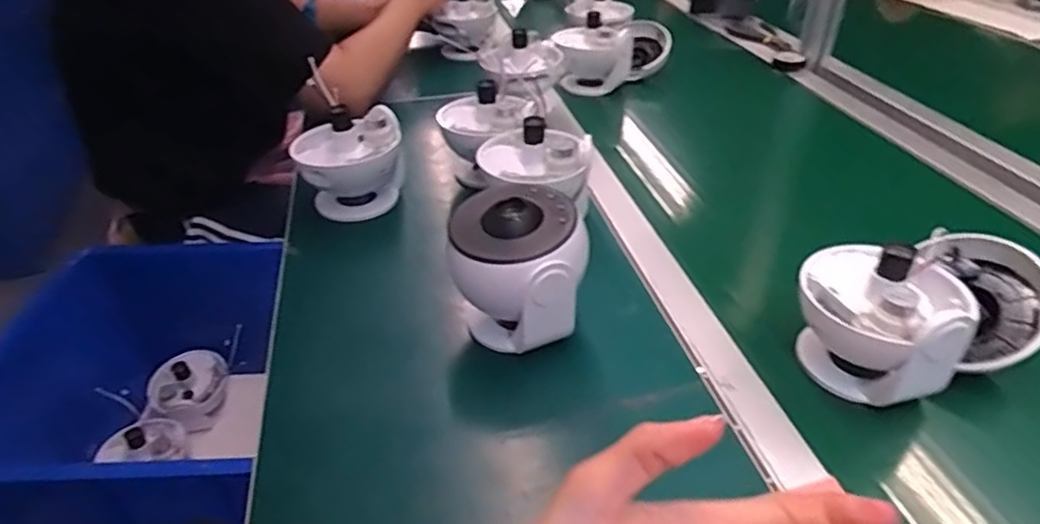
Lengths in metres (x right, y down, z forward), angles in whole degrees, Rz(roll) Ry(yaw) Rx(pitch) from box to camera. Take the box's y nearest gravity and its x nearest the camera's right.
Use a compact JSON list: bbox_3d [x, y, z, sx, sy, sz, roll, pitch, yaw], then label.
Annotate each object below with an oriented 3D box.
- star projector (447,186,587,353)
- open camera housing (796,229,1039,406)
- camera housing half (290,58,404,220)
[{"bbox_3d":[-0.002,0.009,0.543,0.112,0.115,0.100,2,33,1],"label":"star projector"},{"bbox_3d":[0.323,0.038,0.513,0.177,0.105,0.114,-8,34,-14],"label":"open camera housing"},{"bbox_3d":[-0.193,-0.112,0.730,0.120,0.103,0.094,-9,35,-15],"label":"camera housing half"}]

